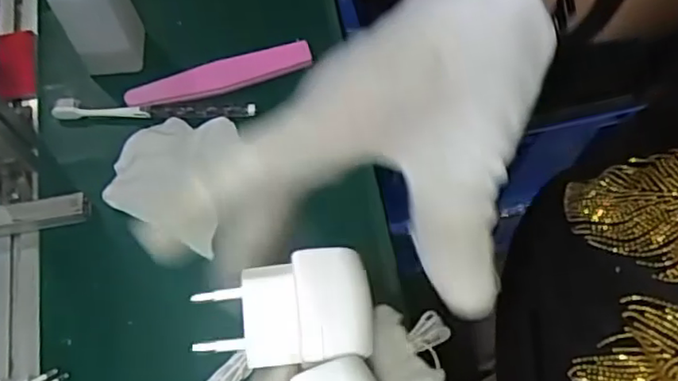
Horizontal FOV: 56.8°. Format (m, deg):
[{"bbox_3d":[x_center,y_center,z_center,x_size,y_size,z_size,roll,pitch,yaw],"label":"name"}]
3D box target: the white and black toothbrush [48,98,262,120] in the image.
[{"bbox_3d":[-0.171,-0.075,0.577,0.184,0.009,0.018,0,67,1],"label":"white and black toothbrush"}]

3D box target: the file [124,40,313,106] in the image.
[{"bbox_3d":[-0.112,-0.108,0.592,0.175,0.009,0.033,-17,75,-5],"label":"file"}]

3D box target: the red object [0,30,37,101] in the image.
[{"bbox_3d":[-0.314,-0.123,0.609,0.036,0.013,0.082,-14,67,-4],"label":"red object"}]

